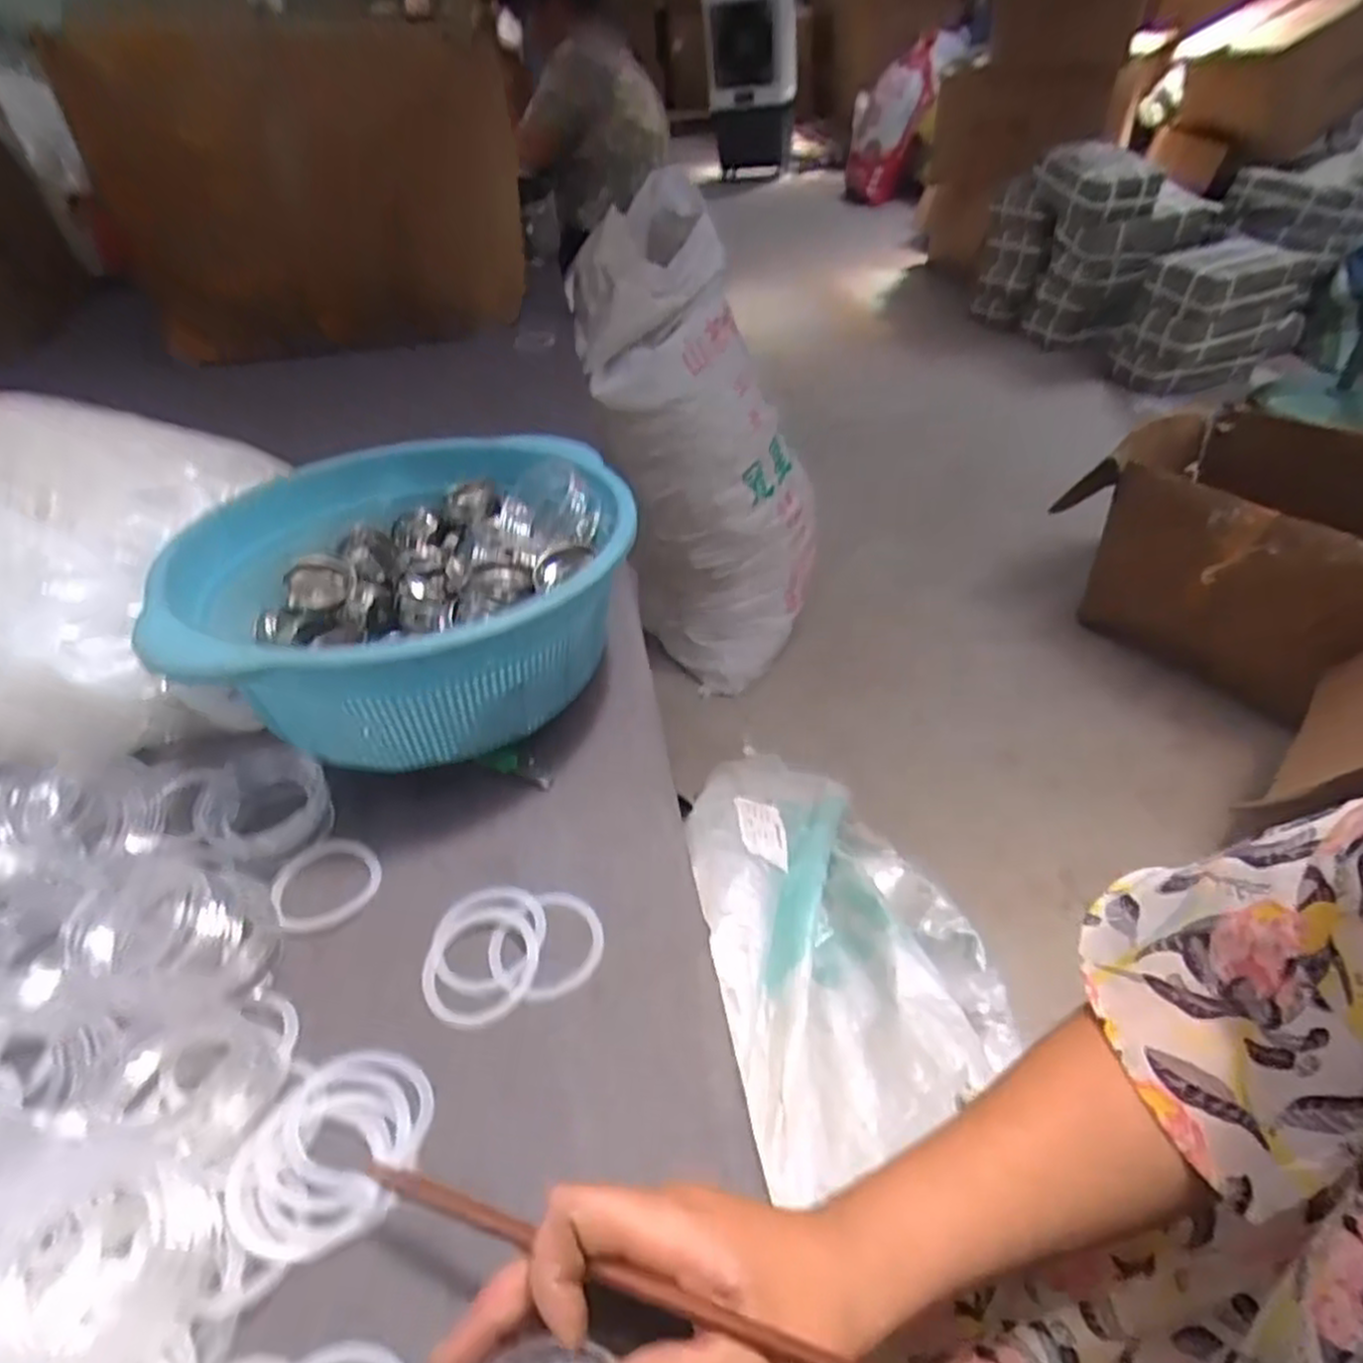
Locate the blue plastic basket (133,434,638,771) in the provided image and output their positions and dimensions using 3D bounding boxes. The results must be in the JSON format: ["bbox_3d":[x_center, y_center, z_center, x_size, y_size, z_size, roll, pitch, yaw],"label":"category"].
[{"bbox_3d":[-0.164,-0.052,0.514,0.256,0.123,0.258,-4,41,0],"label":"blue plastic basket"}]

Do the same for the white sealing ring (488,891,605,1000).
[{"bbox_3d":[-0.069,0.133,0.401,0.058,0.006,0.056,-2,41,2],"label":"white sealing ring"}]

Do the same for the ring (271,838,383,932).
[{"bbox_3d":[-0.195,0.109,0.432,0.056,0.010,0.052,-2,41,2],"label":"ring"}]

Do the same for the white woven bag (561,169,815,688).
[{"bbox_3d":[0.047,-0.394,1.435,0.378,0.755,0.345,5,42,10],"label":"white woven bag"}]

